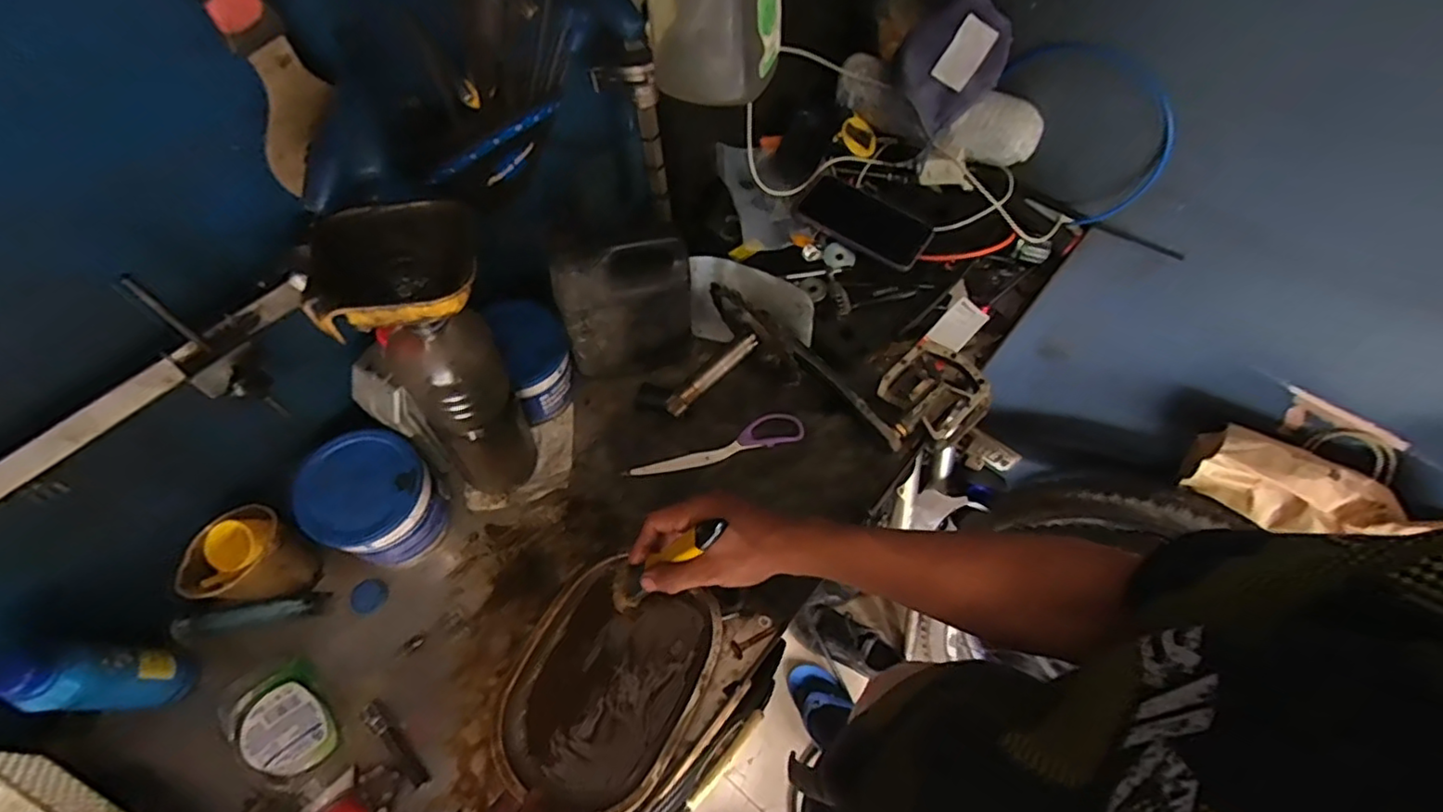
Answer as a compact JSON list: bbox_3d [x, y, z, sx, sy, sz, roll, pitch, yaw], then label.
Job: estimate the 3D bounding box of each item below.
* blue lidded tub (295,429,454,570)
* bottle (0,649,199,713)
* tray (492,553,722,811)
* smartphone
[{"bbox_3d":[-0.318,0.092,0.584,0.097,0.109,0.100,1,62,-1],"label":"blue lidded tub"},{"bbox_3d":[-0.471,0.211,0.481,0.037,0.147,0.044,30,65,13],"label":"bottle"},{"bbox_3d":[-0.100,0.239,0.544,0.156,0.027,0.187,22,64,10],"label":"tray"},{"bbox_3d":[0.169,-0.219,0.733,0.152,0.011,0.085,35,66,16],"label":"smartphone"}]

